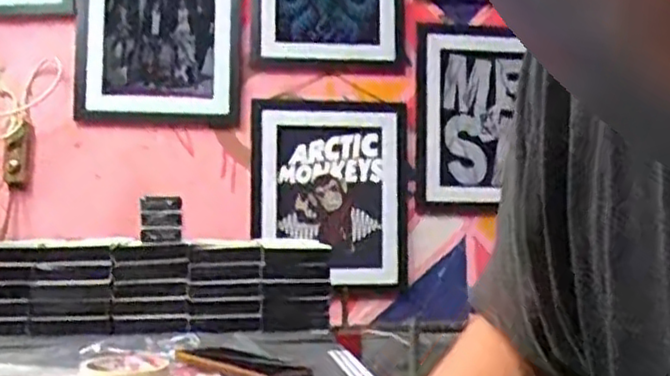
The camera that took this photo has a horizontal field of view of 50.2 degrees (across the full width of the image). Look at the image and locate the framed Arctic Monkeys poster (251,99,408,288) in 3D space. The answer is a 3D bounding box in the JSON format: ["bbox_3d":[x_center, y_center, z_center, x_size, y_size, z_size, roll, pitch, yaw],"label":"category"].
[{"bbox_3d":[-0.009,0.015,1.948,0.431,0.496,0.052,1,-2,-19],"label":"framed Arctic Monkeys poster"}]

